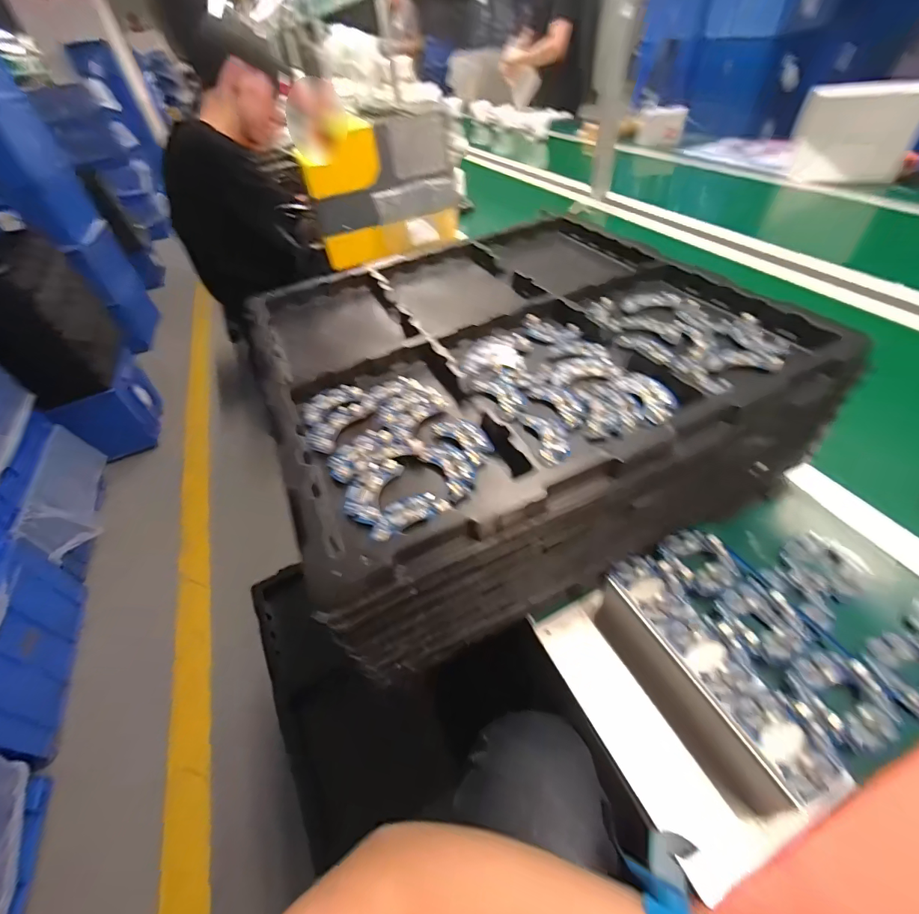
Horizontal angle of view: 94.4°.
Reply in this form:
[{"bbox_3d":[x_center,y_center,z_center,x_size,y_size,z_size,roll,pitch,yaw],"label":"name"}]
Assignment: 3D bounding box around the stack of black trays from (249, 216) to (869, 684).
[{"bbox_3d":[0.054,-0.085,0.526,0.520,0.160,0.467,-23,48,-15],"label":"stack of black trays"}]

